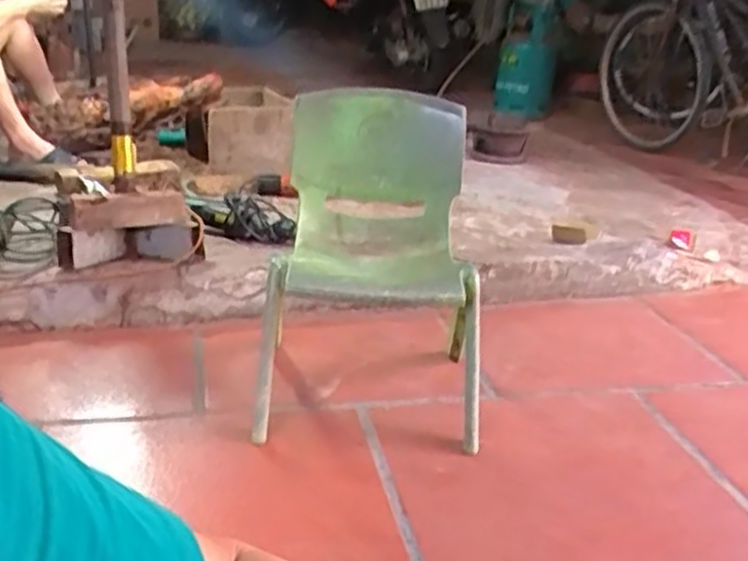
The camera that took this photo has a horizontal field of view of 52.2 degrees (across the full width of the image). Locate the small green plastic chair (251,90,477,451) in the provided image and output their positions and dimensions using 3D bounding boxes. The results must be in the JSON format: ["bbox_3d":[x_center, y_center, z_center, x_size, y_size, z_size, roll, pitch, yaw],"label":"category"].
[{"bbox_3d":[0.015,-0.023,1.286,0.358,0.521,0.354,5,22,3],"label":"small green plastic chair"}]

